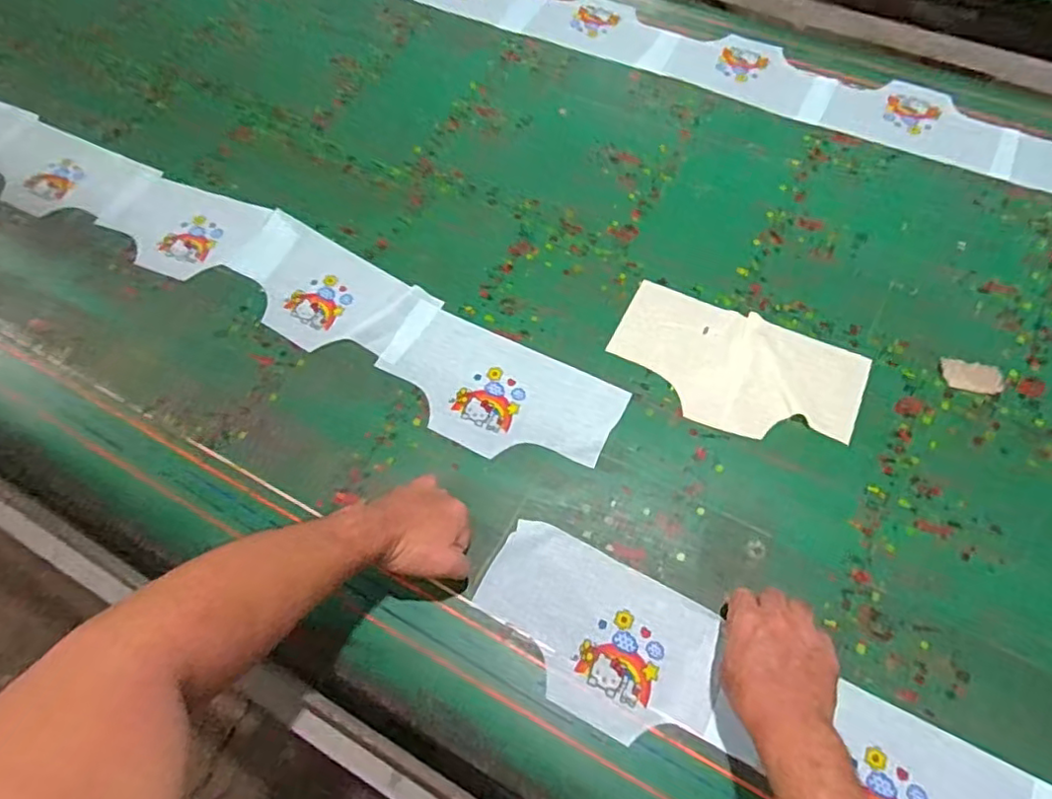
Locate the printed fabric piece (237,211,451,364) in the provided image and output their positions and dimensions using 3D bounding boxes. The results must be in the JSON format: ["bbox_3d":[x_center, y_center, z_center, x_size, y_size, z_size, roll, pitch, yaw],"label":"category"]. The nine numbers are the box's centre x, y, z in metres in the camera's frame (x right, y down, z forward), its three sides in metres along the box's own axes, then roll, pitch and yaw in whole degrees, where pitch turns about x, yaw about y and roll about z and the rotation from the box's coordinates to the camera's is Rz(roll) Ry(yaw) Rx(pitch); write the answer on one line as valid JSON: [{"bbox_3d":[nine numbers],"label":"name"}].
[{"bbox_3d":[-0.271,-0.141,0.819,0.290,0.009,0.148,30,69,15],"label":"printed fabric piece"}]

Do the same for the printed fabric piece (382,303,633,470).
[{"bbox_3d":[-0.040,-0.010,0.749,0.299,0.009,0.149,24,68,13],"label":"printed fabric piece"}]

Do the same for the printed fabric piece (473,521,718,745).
[{"bbox_3d":[0.071,0.238,0.626,0.248,0.004,0.150,26,68,15],"label":"printed fabric piece"}]

